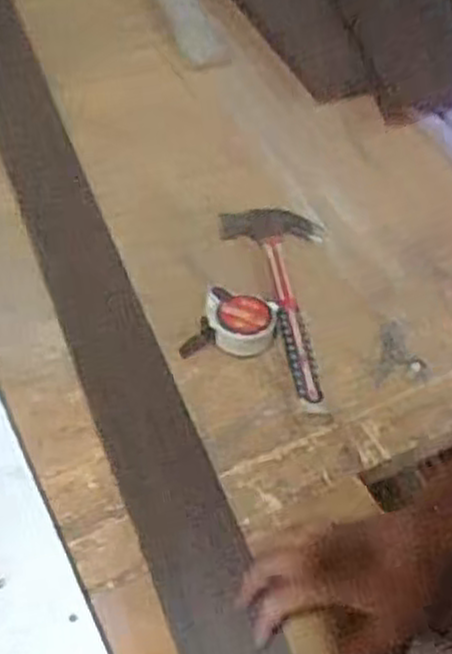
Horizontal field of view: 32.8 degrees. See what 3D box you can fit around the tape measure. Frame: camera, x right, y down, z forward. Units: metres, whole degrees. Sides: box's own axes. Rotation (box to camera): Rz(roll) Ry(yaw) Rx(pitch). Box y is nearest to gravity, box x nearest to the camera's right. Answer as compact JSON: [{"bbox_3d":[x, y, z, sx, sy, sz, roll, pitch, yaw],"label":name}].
[{"bbox_3d":[0.005,-0.003,0.783,0.091,0.038,0.066,8,51,1],"label":"tape measure"}]

